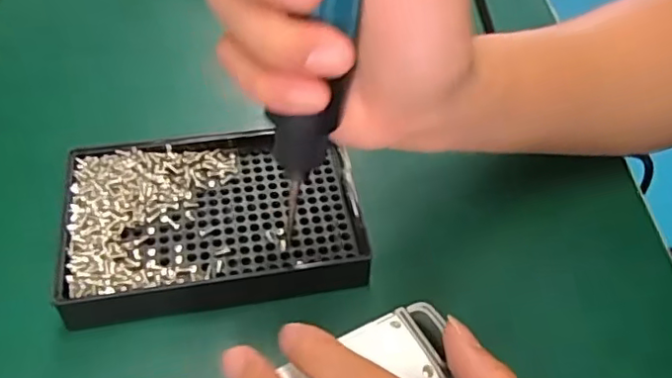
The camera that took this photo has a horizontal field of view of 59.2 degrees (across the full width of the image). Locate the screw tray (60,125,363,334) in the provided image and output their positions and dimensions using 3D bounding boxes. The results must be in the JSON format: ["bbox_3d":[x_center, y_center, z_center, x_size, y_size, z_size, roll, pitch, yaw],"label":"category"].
[{"bbox_3d":[-0.059,0.014,0.291,0.137,0.022,0.091,-9,52,-12],"label":"screw tray"}]

